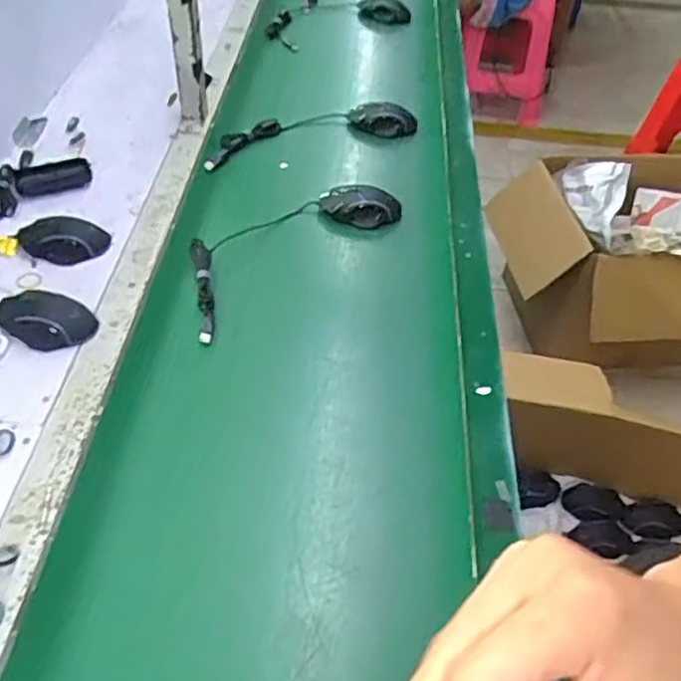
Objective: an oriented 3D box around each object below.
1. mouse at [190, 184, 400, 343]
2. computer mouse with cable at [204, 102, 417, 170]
[{"bbox_3d":[-0.081,-0.142,0.921,0.365,0.040,0.139,-35,59,-31],"label":"mouse"},{"bbox_3d":[-0.050,-0.355,1.118,0.365,0.050,0.080,-13,50,-16],"label":"computer mouse with cable"}]

